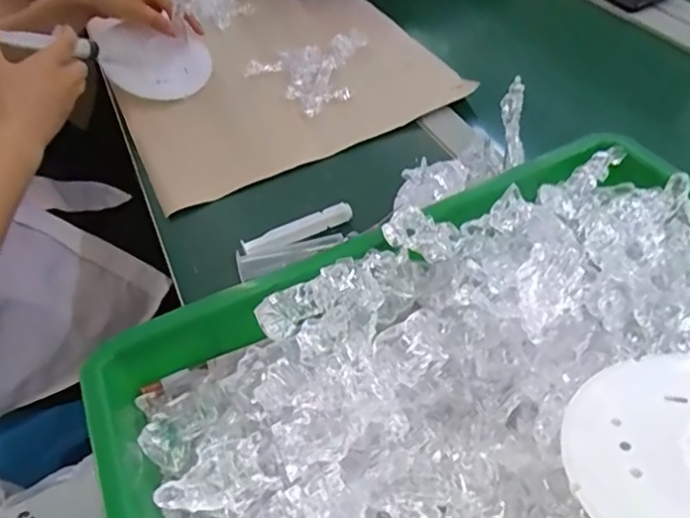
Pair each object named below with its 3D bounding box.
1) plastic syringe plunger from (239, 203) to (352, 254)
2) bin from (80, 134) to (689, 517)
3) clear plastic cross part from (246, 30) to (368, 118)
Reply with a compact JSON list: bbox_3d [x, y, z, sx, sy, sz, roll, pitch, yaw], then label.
[{"bbox_3d":[-0.042,-0.026,0.518,0.104,0.018,0.014,-23,50,-14],"label":"plastic syringe plunger"},{"bbox_3d":[0.077,0.083,0.322,0.405,0.079,0.272,-23,50,-14],"label":"bin"},{"bbox_3d":[-0.021,-0.226,0.675,0.156,0.017,0.119,-27,51,-17],"label":"clear plastic cross part"}]

